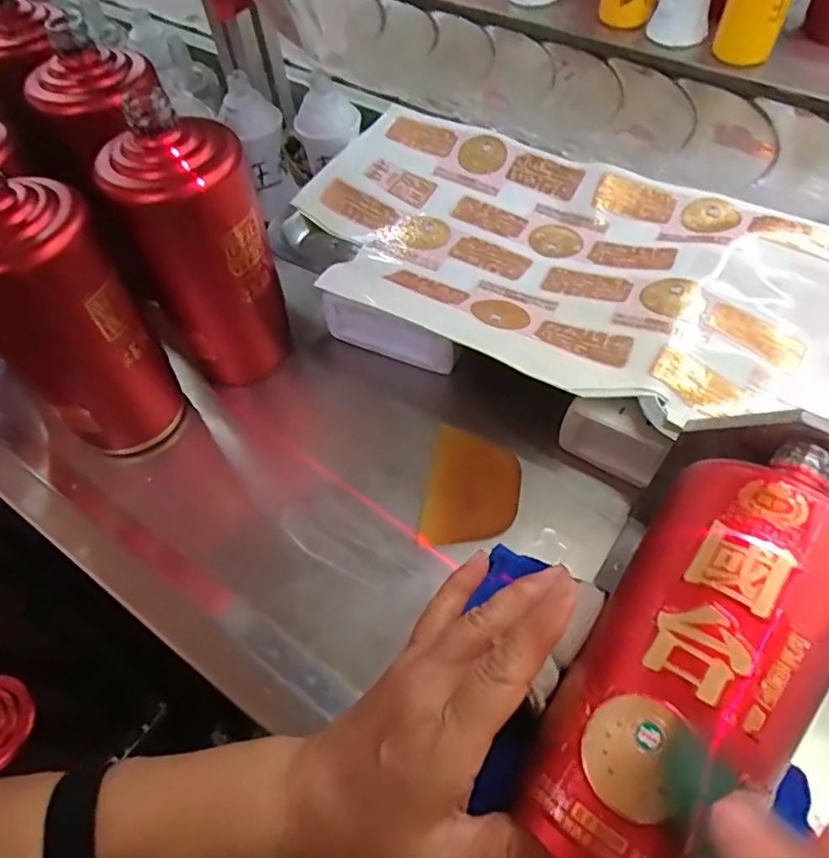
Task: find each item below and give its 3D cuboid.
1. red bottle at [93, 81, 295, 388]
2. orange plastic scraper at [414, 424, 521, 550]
[{"bbox_3d":[-0.132,-0.113,0.394,0.079,0.175,0.075,-19,59,-7],"label":"red bottle"},{"bbox_3d":[0.038,0.040,0.392,0.058,0.009,0.086,15,62,3],"label":"orange plastic scraper"}]

